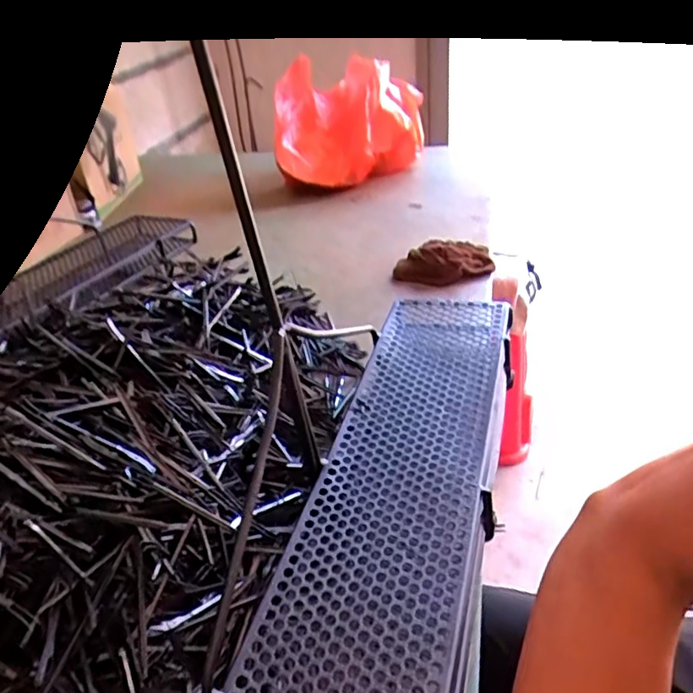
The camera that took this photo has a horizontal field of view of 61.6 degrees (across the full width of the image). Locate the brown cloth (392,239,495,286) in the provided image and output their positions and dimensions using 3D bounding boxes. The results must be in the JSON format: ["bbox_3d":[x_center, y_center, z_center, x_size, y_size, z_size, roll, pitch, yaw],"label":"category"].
[{"bbox_3d":[0.155,-0.133,0.927,0.158,0.047,0.062,0,35,11],"label":"brown cloth"}]

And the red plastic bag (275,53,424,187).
[{"bbox_3d":[0.003,-0.502,1.269,0.318,0.202,0.255,-8,36,-2],"label":"red plastic bag"}]

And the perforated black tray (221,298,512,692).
[{"bbox_3d":[0.045,0.135,0.497,0.149,0.040,0.572,6,38,17],"label":"perforated black tray"}]

